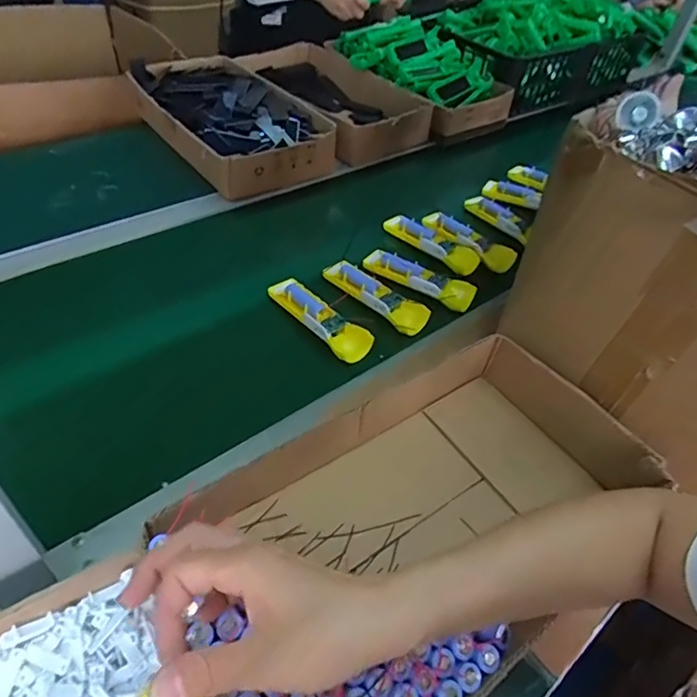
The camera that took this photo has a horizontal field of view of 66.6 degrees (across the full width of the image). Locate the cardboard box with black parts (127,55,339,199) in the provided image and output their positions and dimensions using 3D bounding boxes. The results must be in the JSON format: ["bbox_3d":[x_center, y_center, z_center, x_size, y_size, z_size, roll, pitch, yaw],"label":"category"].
[{"bbox_3d":[-0.227,-0.428,0.986,0.232,0.094,0.403,-28,56,-29],"label":"cardboard box with black parts"}]

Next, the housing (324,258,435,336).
[{"bbox_3d":[0.033,-0.073,0.731,0.161,0.037,0.046,35,52,23],"label":"housing"}]

